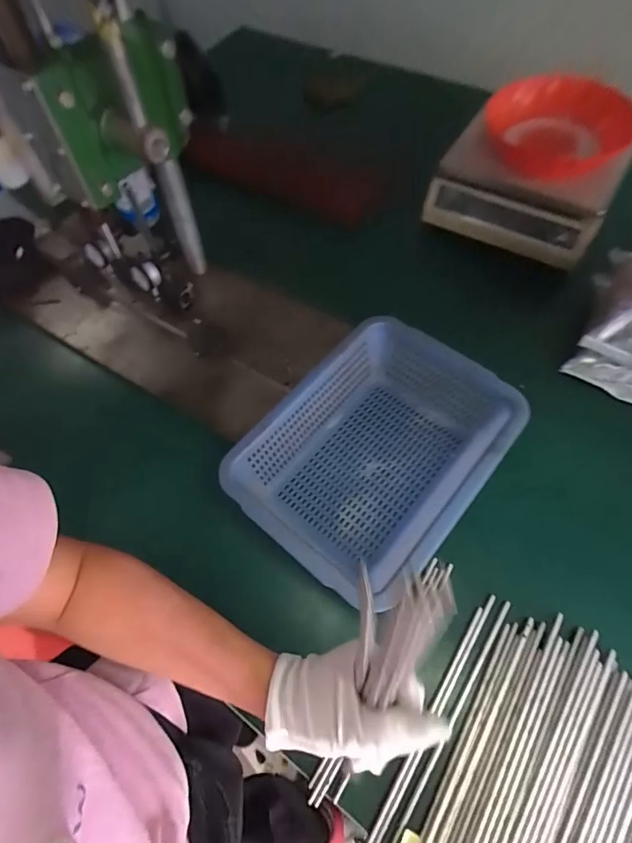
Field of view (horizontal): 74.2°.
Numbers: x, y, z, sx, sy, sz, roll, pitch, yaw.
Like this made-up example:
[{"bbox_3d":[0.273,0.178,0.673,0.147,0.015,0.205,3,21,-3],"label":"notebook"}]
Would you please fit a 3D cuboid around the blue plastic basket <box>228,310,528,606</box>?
[{"bbox_3d":[0.074,0.039,0.512,0.230,0.105,0.307,36,70,20],"label":"blue plastic basket"}]

